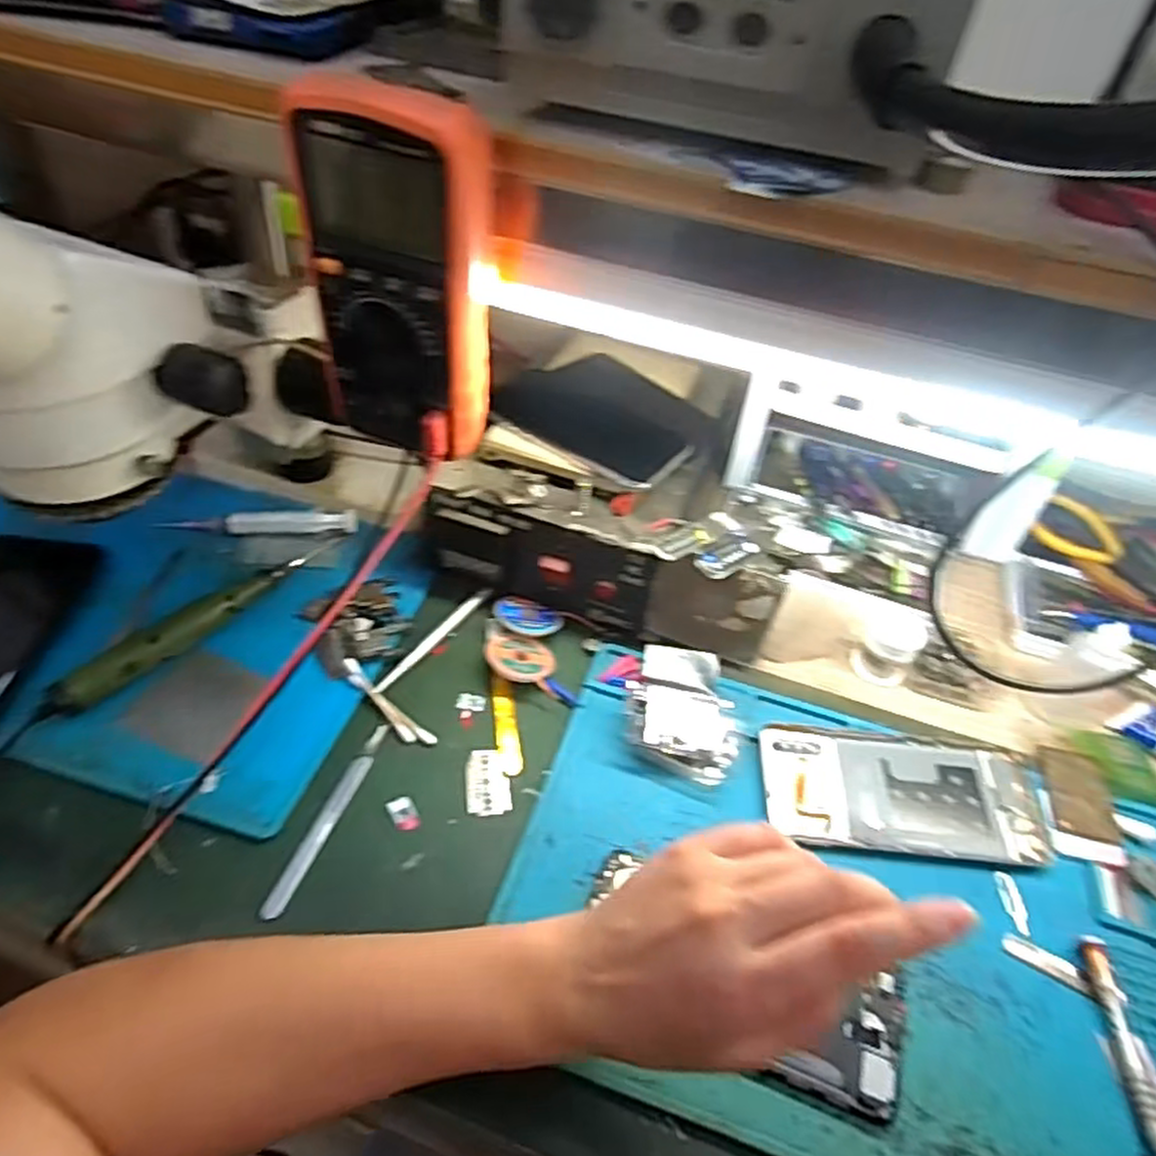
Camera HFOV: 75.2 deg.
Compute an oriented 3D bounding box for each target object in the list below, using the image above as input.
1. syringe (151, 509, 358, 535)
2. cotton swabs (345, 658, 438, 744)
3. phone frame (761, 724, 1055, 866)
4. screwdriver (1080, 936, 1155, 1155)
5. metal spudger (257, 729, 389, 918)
[{"bbox_3d":[-0.231,-0.043,0.553,0.139,0.021,0.020,6,44,-2],"label":"syringe"},{"bbox_3d":[-0.119,0.077,0.463,0.079,0.007,0.014,34,50,24],"label":"cotton swabs"},{"bbox_3d":[0.195,0.128,0.449,0.164,0.008,0.075,8,44,0],"label":"phone frame"},{"bbox_3d":[0.263,0.230,0.355,0.015,0.008,0.112,10,44,3],"label":"screwdriver"},{"bbox_3d":[-0.136,0.130,0.413,0.013,0.004,0.117,16,45,9],"label":"metal spudger"}]

